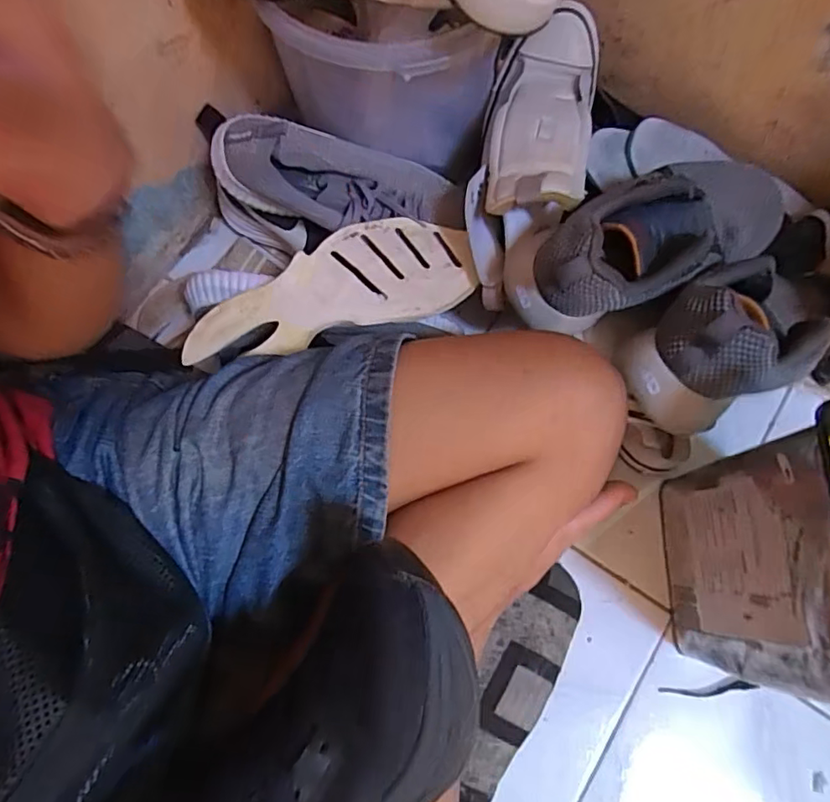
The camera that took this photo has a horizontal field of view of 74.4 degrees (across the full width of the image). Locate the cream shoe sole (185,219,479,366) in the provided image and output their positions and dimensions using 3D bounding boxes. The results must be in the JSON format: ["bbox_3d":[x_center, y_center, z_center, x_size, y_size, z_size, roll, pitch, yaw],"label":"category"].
[{"bbox_3d":[-0.066,-0.107,0.511,0.256,0.036,0.110,-20,73,-5],"label":"cream shoe sole"}]

